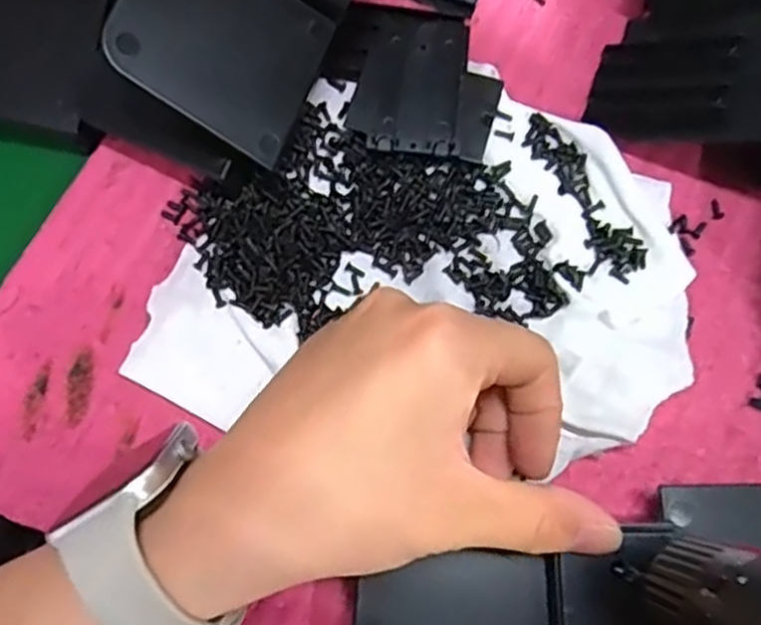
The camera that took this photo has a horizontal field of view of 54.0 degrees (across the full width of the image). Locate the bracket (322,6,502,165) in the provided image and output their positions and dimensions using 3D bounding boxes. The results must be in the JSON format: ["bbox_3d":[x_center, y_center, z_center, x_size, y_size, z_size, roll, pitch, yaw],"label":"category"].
[{"bbox_3d":[0.012,-0.091,0.293,0.067,0.013,0.061,1,74,-2],"label":"bracket"}]

